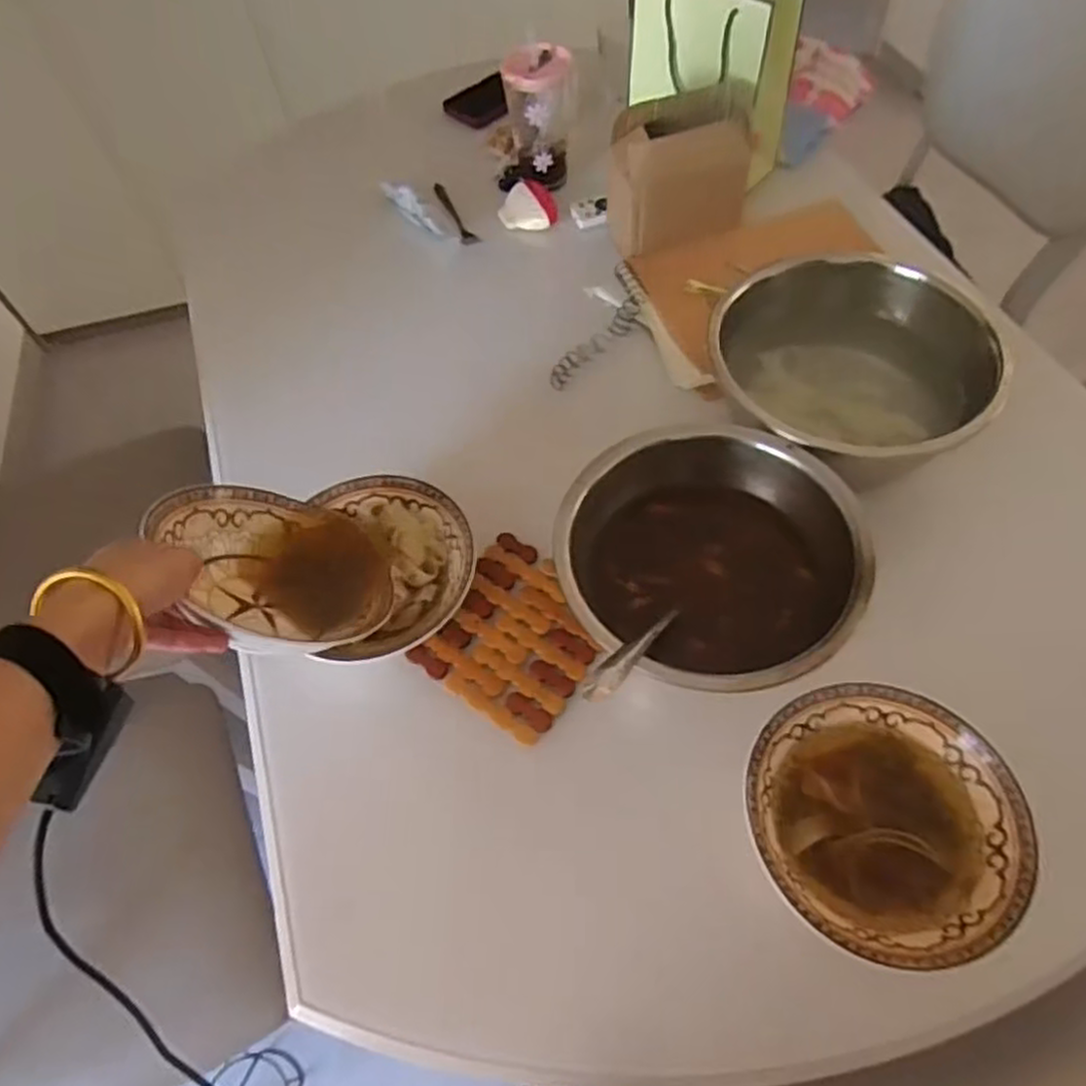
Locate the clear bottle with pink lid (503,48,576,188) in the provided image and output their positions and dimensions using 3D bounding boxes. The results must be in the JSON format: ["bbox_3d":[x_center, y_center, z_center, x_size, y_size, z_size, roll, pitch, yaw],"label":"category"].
[{"bbox_3d":[0.000,-0.534,0.936,0.077,0.139,0.075,3,58,7],"label":"clear bottle with pink lid"}]

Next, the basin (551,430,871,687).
[{"bbox_3d":[0.131,0.029,0.594,0.225,0.100,0.202,-6,58,1],"label":"basin"}]

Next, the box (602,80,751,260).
[{"bbox_3d":[0.160,-0.431,0.865,0.162,0.120,0.116,-5,58,2],"label":"box"}]

